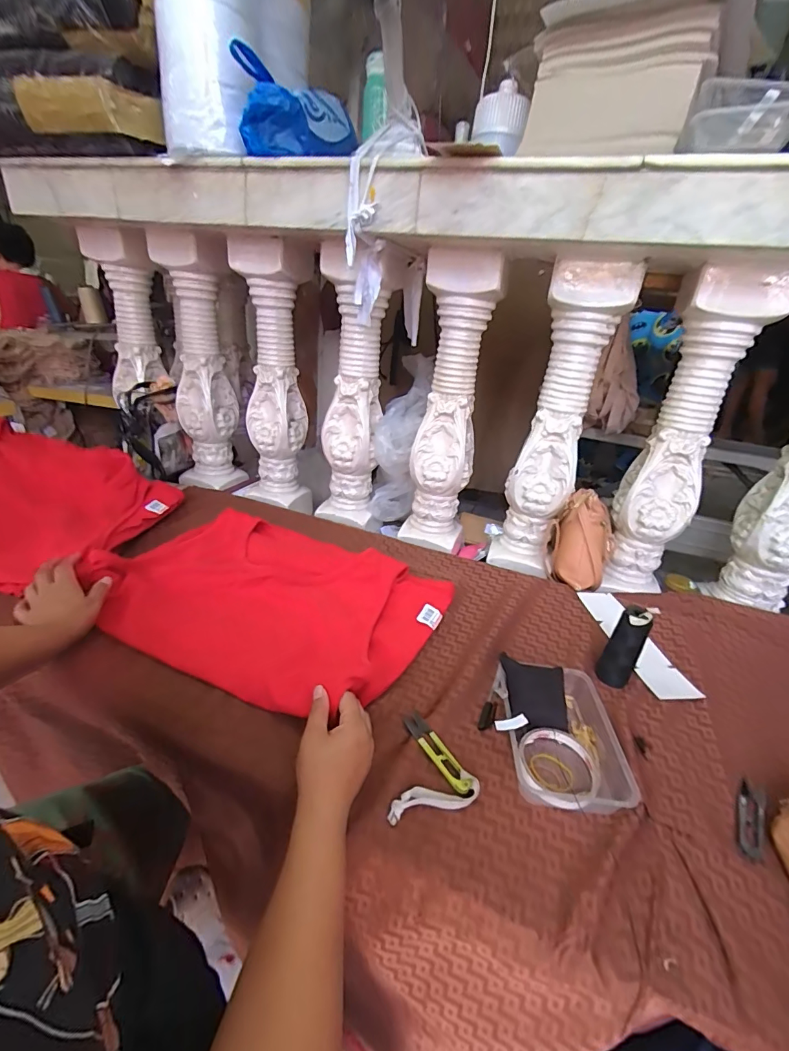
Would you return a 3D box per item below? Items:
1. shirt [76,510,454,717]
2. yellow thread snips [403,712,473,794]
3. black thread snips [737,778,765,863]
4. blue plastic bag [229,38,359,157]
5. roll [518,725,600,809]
[{"bbox_3d":[-0.171,0.099,0.633,0.447,0.052,0.323,14,27,16],"label":"shirt"},{"bbox_3d":[0.046,0.245,0.464,0.022,0.009,0.101,-11,31,-32],"label":"yellow thread snips"},{"bbox_3d":[0.368,0.299,0.439,0.022,0.006,0.102,25,31,34],"label":"black thread snips"},{"bbox_3d":[-0.149,-0.621,0.640,0.163,0.108,0.096,7,26,1],"label":"blue plastic bag"},{"bbox_3d":[0.177,0.260,0.456,0.078,0.024,0.093,12,26,12],"label":"roll"}]

